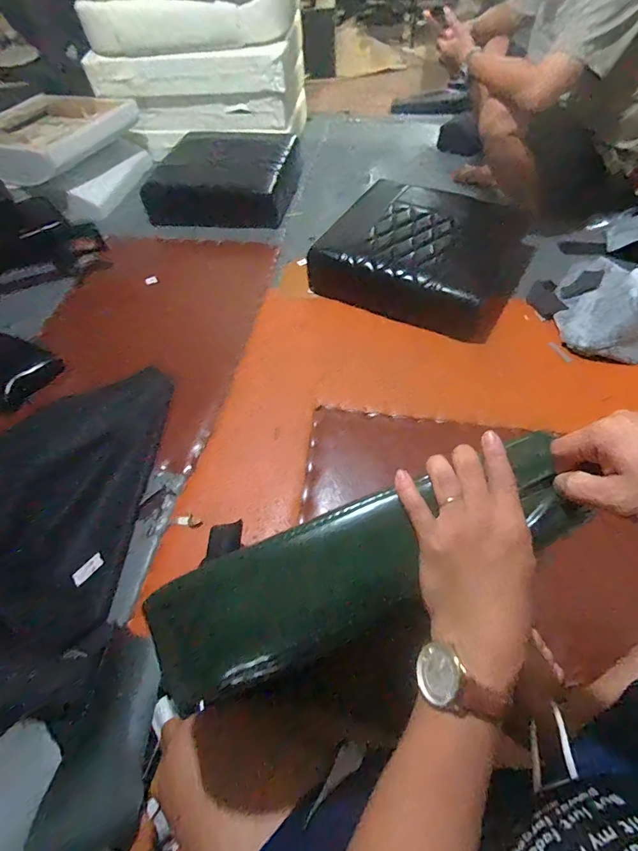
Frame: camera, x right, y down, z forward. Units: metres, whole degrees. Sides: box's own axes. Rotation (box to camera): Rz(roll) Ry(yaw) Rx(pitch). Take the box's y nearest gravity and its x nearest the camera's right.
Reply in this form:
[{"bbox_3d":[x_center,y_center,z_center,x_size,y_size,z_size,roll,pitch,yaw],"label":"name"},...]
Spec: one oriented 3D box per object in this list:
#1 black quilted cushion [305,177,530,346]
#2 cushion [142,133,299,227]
[{"bbox_3d":[0.321,-0.559,1.221,0.580,0.149,0.516,21,59,17],"label":"black quilted cushion"},{"bbox_3d":[-0.378,-1.028,1.620,0.541,0.145,0.477,9,56,9],"label":"cushion"}]

